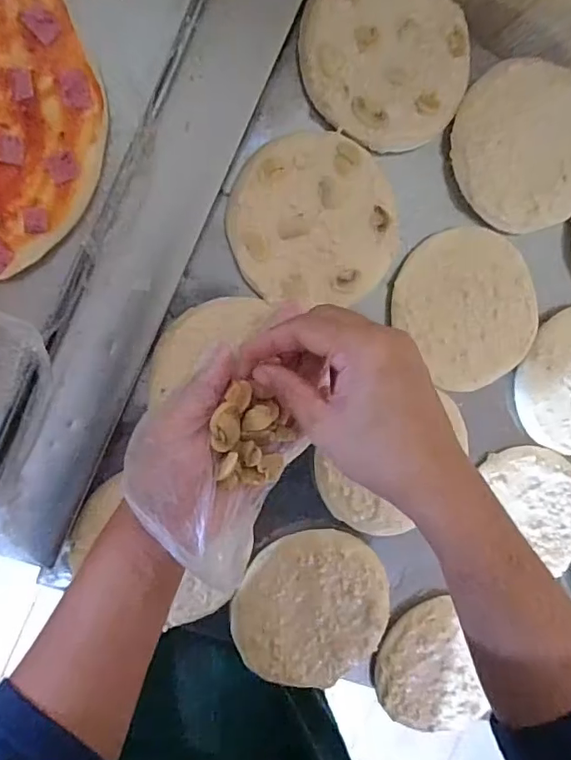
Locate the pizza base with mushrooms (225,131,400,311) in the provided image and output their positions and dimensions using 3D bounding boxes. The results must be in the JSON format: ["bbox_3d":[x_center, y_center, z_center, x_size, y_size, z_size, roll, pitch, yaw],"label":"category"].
[{"bbox_3d":[0.025,-0.134,0.434,0.141,0.010,0.135,-1,96,-8],"label":"pizza base with mushrooms"}]

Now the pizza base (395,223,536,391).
[{"bbox_3d":[0.171,-0.067,0.479,0.129,0.012,0.144,-39,103,-4],"label":"pizza base"}]

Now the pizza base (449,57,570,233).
[{"bbox_3d":[0.221,-0.210,0.461,0.143,0.013,0.141,-25,102,-7],"label":"pizza base"}]

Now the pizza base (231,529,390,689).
[{"bbox_3d":[0.028,0.214,0.487,0.142,0.016,0.144,-2,98,-11],"label":"pizza base"}]

